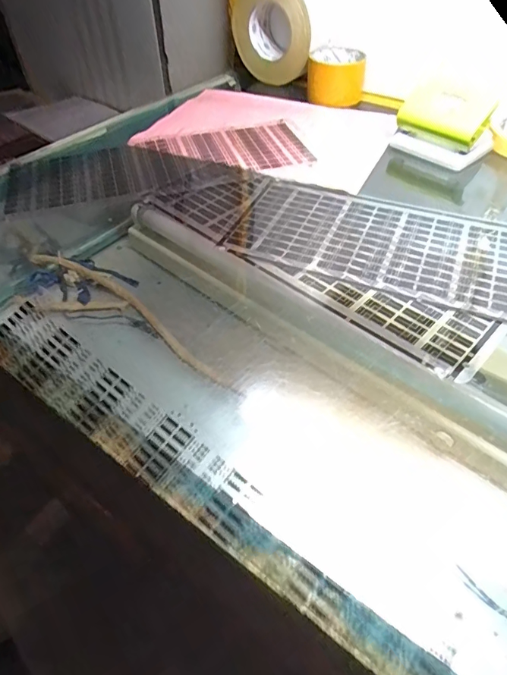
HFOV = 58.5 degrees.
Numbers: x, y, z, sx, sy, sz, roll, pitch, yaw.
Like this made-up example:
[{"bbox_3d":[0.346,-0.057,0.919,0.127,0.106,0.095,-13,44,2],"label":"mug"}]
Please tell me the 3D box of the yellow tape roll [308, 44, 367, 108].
[{"bbox_3d":[0.117,-0.370,0.640,0.079,0.051,0.086,5,48,6],"label":"yellow tape roll"}]

